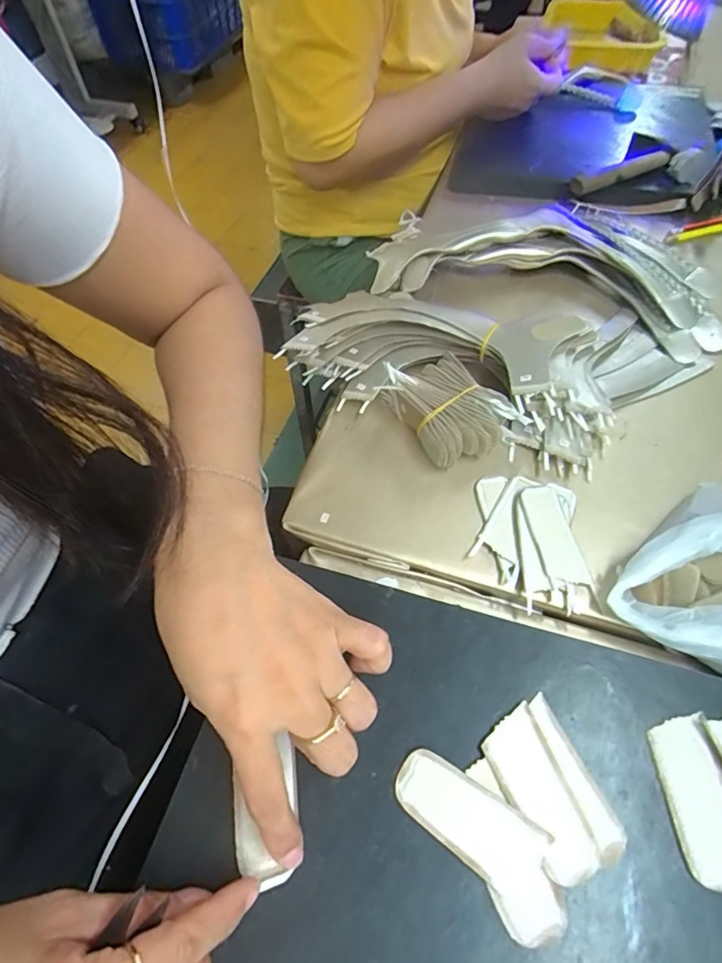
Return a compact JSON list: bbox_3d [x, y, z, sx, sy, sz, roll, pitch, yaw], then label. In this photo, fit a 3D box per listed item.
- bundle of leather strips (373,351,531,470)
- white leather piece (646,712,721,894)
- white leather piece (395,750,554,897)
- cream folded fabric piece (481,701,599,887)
[{"bbox_3d":[0.067,-0.058,0.379,0.068,0.032,0.093,-29,61,-17],"label":"bundle of leather strips"},{"bbox_3d":[0.166,0.155,0.237,0.031,0.004,0.070,-1,57,1],"label":"white leather piece"},{"bbox_3d":[0.051,0.163,0.234,0.071,0.004,0.032,30,62,19],"label":"white leather piece"},{"bbox_3d":[0.087,0.154,0.239,0.030,0.004,0.071,-18,58,-10],"label":"cream folded fabric piece"}]

